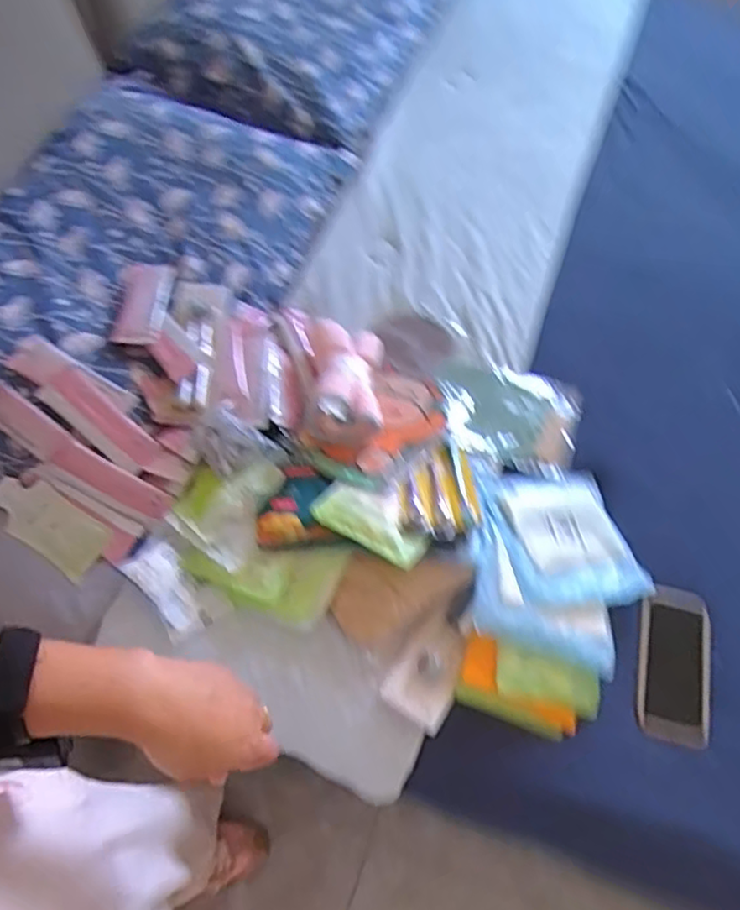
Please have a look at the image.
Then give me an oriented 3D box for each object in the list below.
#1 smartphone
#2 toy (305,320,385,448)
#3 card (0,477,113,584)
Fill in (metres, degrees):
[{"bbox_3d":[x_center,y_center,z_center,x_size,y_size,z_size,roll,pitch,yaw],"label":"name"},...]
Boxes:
[{"bbox_3d":[0.377,0.257,0.813,0.097,0.015,0.179,14,70,-3],"label":"smartphone"},{"bbox_3d":[-0.034,-0.104,0.919,0.105,0.083,0.194,1,49,-3],"label":"toy"},{"bbox_3d":[-0.412,0.087,0.844,0.160,0.009,0.074,34,81,4],"label":"card"}]

